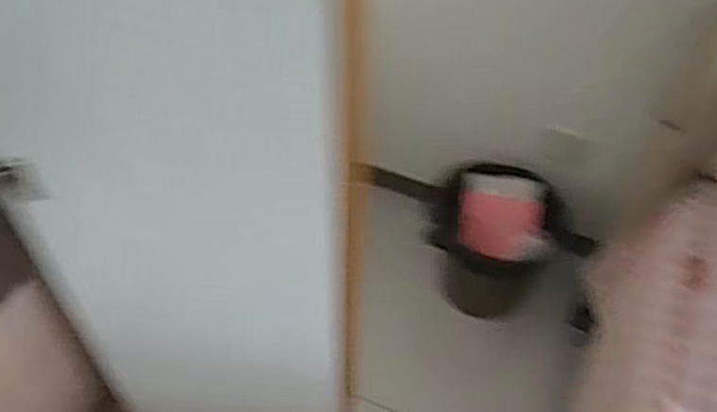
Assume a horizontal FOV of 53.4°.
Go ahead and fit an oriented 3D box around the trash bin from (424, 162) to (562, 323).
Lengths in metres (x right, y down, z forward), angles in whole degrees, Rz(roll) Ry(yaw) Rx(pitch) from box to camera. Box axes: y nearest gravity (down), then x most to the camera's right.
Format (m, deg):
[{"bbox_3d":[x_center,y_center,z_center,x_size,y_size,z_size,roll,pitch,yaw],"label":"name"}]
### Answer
[{"bbox_3d":[0.269,0.076,1.464,0.242,0.239,0.222,15,52,9],"label":"trash bin"}]

